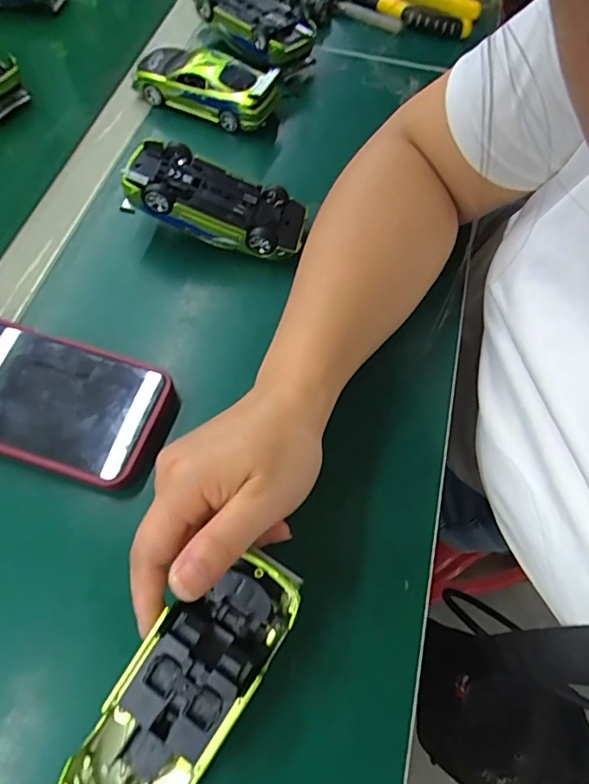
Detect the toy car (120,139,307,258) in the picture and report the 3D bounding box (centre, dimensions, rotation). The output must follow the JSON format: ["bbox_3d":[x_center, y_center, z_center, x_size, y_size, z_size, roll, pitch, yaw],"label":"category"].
[{"bbox_3d":[-0.056,-0.136,0.368,0.127,0.035,0.051,18,61,-12],"label":"toy car"}]

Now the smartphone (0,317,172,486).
[{"bbox_3d":[-0.162,-0.001,0.308,0.162,0.015,0.079,17,63,7],"label":"smartphone"}]

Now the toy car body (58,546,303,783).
[{"bbox_3d":[-0.049,0.136,0.232,0.052,0.022,0.131,35,81,16],"label":"toy car body"}]

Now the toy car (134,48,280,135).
[{"bbox_3d":[-0.077,-0.274,0.441,0.125,0.039,0.060,15,63,6],"label":"toy car"}]

